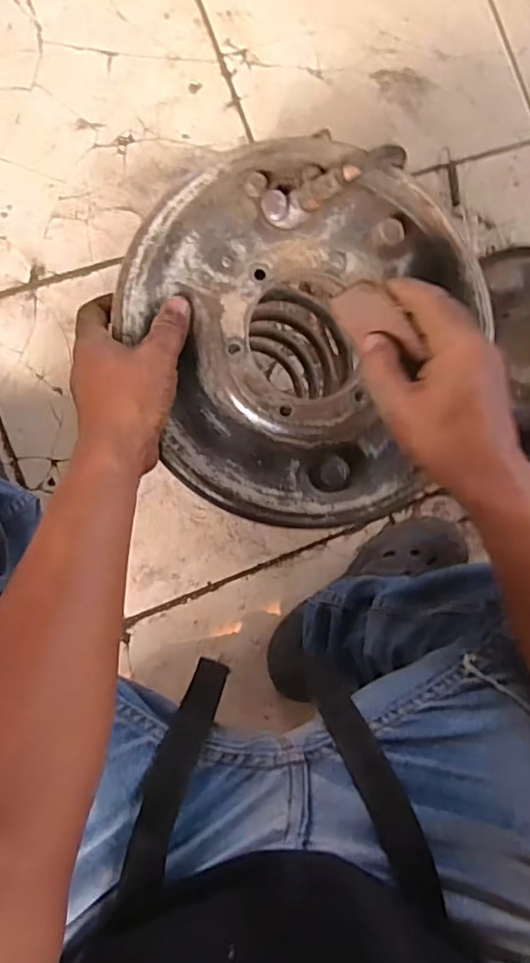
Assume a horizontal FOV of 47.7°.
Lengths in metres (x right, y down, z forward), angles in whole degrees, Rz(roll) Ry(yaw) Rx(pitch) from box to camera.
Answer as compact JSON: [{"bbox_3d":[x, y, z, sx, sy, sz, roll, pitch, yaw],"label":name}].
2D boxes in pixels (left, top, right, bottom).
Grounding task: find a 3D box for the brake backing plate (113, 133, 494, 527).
[{"bbox_3d":[0.039,-0.105,0.429,0.250,0.060,0.265,0,89,-10],"label":"brake backing plate"}]

